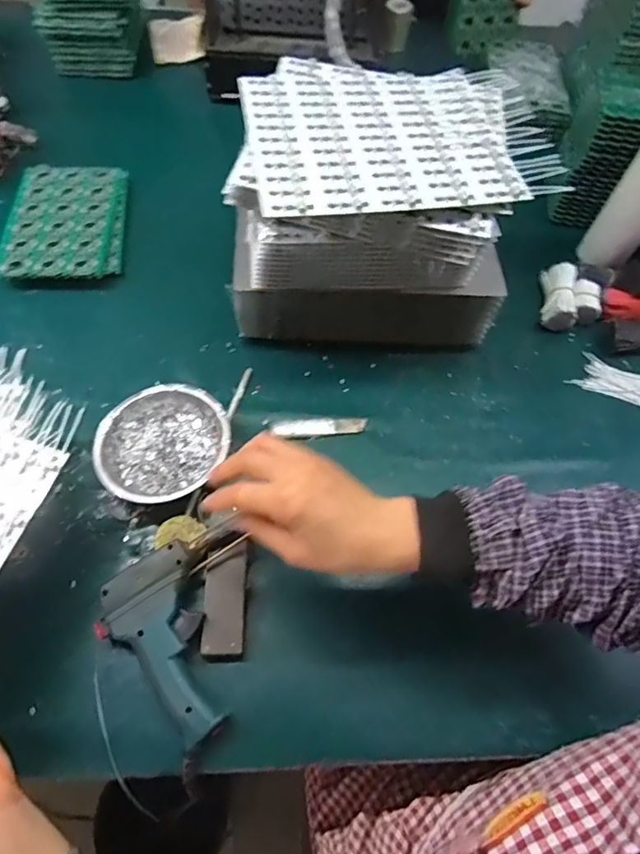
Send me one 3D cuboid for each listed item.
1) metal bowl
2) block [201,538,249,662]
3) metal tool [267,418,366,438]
[{"bbox_3d":[-0.158,0.019,0.515,0.125,0.045,0.114,2,61,-3],"label":"metal bowl"},{"bbox_3d":[-0.084,0.156,0.458,0.037,0.024,0.098,-1,61,-5],"label":"block"},{"bbox_3d":[0.001,0.001,0.558,0.105,0.012,0.019,-5,62,-7],"label":"metal tool"}]

